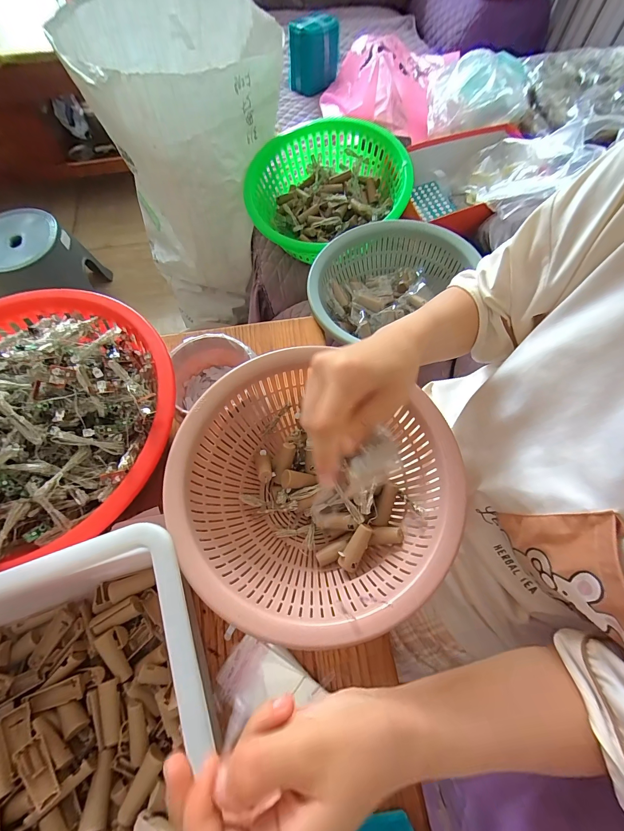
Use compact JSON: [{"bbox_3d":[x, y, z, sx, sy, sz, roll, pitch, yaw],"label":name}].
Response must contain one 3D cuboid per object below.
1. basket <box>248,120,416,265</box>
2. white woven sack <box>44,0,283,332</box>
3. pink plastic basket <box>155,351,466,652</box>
[{"bbox_3d":[0.019,-0.467,0.693,0.303,0.134,0.290,0,65,0],"label":"basket"},{"bbox_3d":[-0.249,-0.545,0.835,0.377,0.647,0.330,-23,67,-10],"label":"white woven sack"},{"bbox_3d":[-0.004,0.080,0.369,0.266,0.111,0.270,5,65,3],"label":"pink plastic basket"}]

